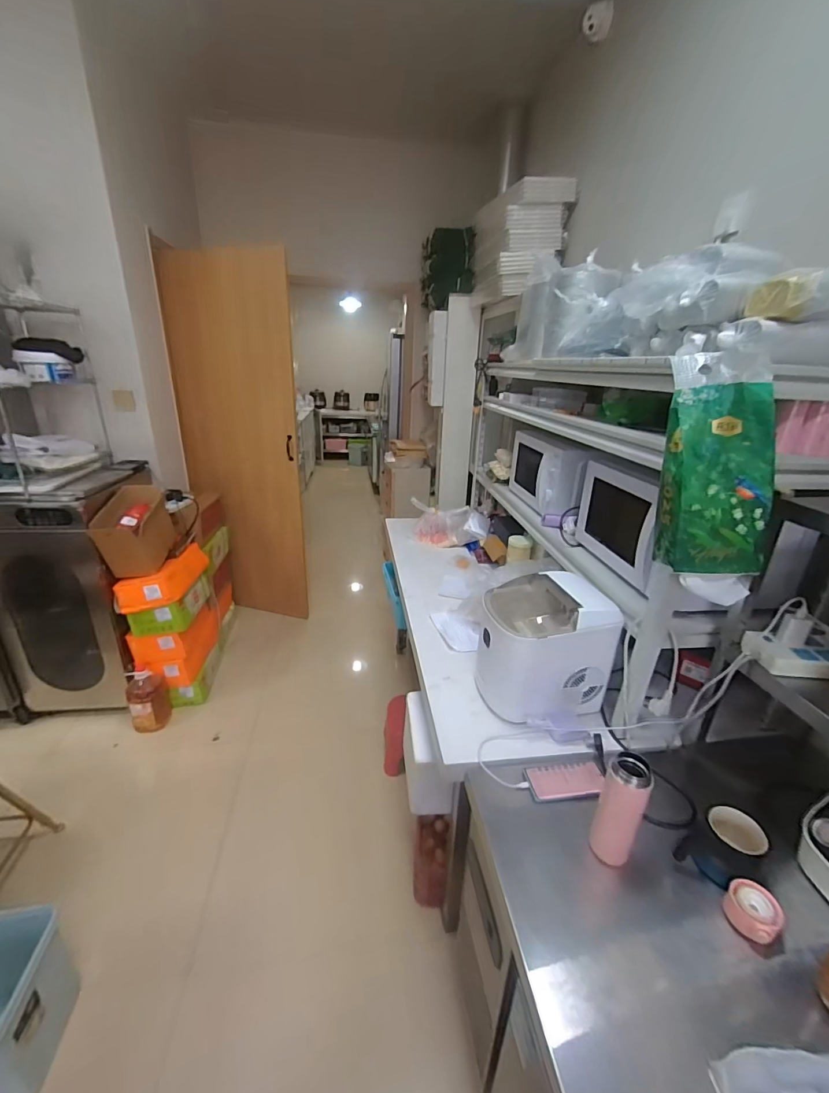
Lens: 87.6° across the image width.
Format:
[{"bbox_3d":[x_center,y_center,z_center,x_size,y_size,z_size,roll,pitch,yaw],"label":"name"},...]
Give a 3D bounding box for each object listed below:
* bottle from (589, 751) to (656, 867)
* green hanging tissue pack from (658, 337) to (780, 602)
[{"bbox_3d":[0.339,0.435,0.715,0.065,0.190,0.059,13,24,24],"label":"bottle"},{"bbox_3d":[0.502,-0.139,0.719,0.153,0.457,0.089,3,0,1],"label":"green hanging tissue pack"}]

